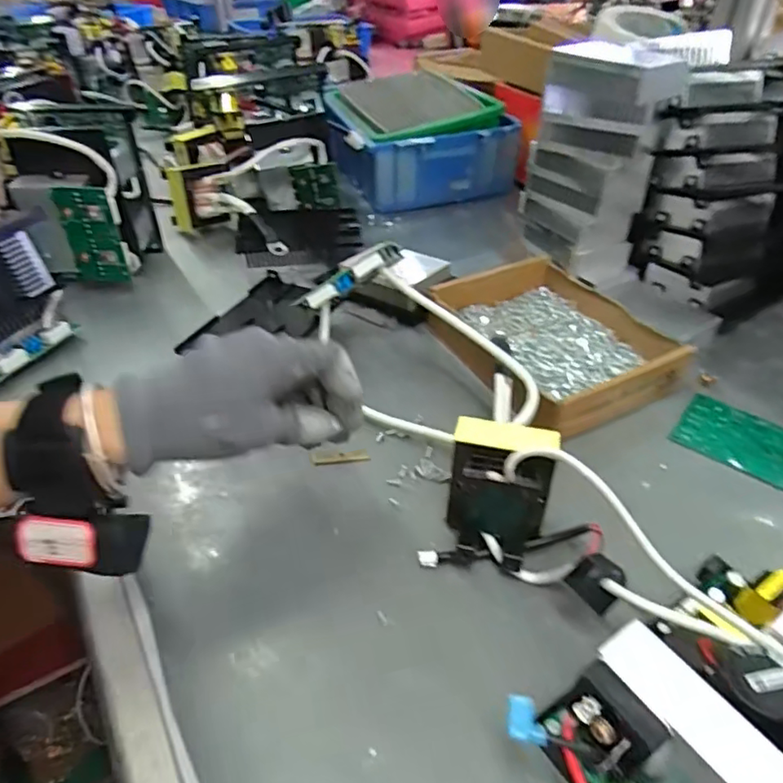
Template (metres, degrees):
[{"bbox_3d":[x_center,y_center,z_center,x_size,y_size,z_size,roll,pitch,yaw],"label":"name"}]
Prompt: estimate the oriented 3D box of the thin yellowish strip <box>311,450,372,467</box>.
[{"bbox_3d":[-0.035,0.045,0.402,0.039,0.004,0.009,-4,41,-4],"label":"thin yellowish strip"}]

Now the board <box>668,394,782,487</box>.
[{"bbox_3d":[0.269,0.042,0.410,0.122,0.004,0.065,26,47,28],"label":"board"}]

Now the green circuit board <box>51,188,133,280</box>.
[{"bbox_3d":[-0.274,-0.140,0.537,0.046,0.096,0.008,-1,43,-7],"label":"green circuit board"}]

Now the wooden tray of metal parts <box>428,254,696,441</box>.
[{"bbox_3d":[0.128,-0.043,0.478,0.148,0.041,0.174,-19,44,-21],"label":"wooden tray of metal parts"}]

